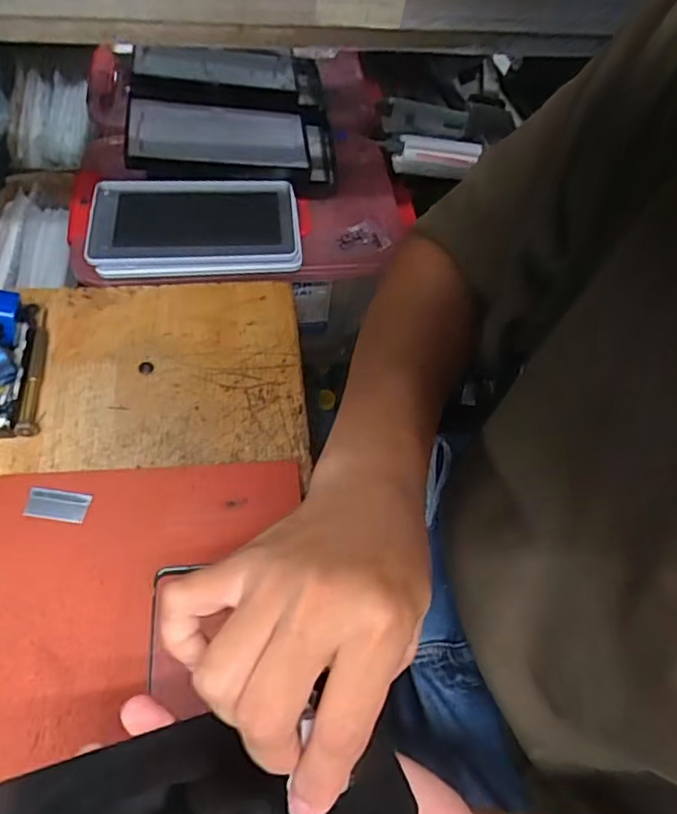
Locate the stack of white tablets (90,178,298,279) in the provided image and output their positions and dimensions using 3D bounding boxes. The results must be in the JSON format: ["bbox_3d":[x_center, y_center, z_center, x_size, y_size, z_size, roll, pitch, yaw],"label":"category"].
[{"bbox_3d":[-0.132,-0.166,0.546,0.189,0.036,0.103,-5,58,-8],"label":"stack of white tablets"}]

